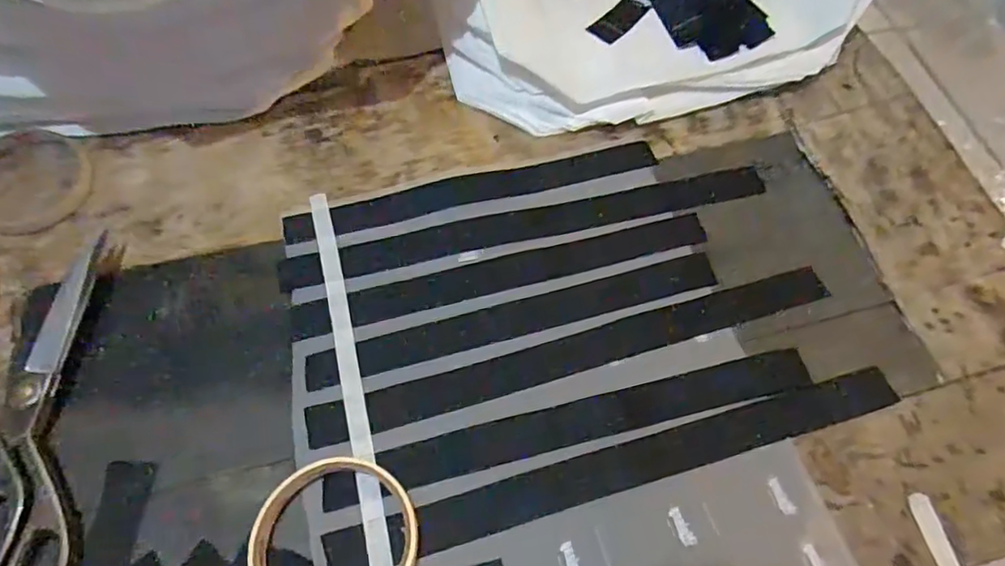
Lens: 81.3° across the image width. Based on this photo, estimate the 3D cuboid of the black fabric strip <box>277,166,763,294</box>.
[{"bbox_3d":[0.021,-0.041,0.420,0.352,0.005,0.028,-12,62,-7],"label":"black fabric strip"}]

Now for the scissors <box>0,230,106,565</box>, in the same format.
[{"bbox_3d":[-0.276,0.076,0.337,0.070,0.013,0.219,-11,62,-7],"label":"scissors"}]

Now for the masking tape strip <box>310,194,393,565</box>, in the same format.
[{"bbox_3d":[-0.092,0.062,0.357,0.013,0.008,0.296,-14,62,-8],"label":"masking tape strip"}]

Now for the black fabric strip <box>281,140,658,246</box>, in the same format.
[{"bbox_3d":[-0.020,-0.070,0.436,0.277,0.006,0.031,-14,62,-8],"label":"black fabric strip"}]

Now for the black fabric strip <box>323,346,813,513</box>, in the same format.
[{"bbox_3d":[0.045,0.082,0.348,0.295,0.006,0.025,-13,62,-7],"label":"black fabric strip"}]

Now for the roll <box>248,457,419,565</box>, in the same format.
[{"bbox_3d":[-0.088,0.137,0.309,0.085,0.017,0.085,0,61,0],"label":"roll"}]

